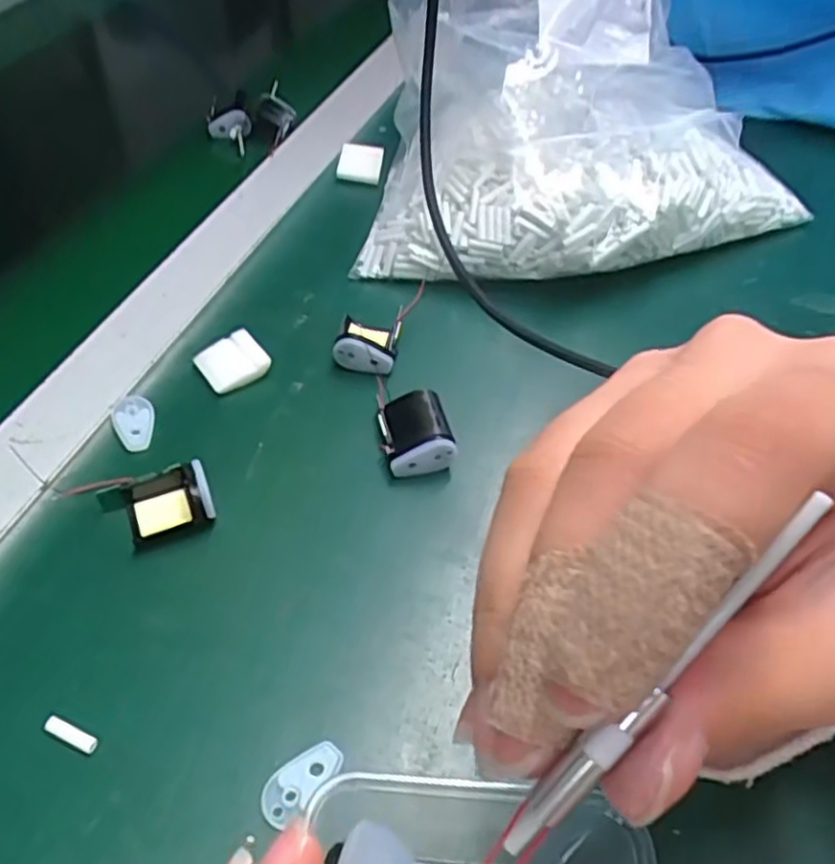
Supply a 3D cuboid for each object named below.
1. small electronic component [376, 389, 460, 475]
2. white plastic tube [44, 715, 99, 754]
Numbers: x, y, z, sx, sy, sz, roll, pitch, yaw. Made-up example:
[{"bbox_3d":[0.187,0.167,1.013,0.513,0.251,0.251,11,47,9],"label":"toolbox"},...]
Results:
[{"bbox_3d":[-0.001,0.000,0.395,0.034,0.026,0.043,-9,51,-11],"label":"small electronic component"},{"bbox_3d":[-0.141,0.123,0.296,0.024,0.004,0.007,21,51,15],"label":"white plastic tube"}]

